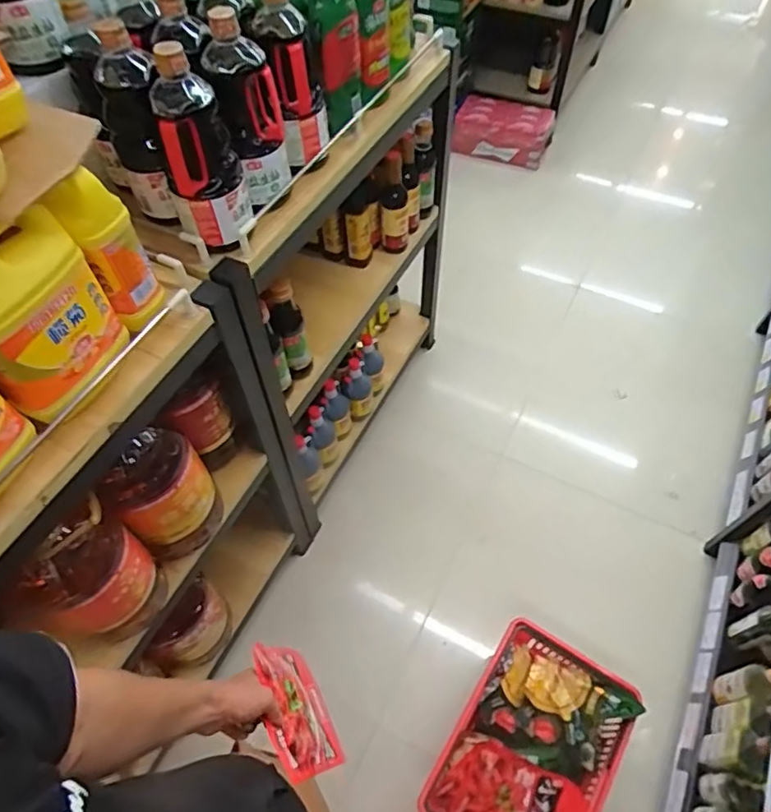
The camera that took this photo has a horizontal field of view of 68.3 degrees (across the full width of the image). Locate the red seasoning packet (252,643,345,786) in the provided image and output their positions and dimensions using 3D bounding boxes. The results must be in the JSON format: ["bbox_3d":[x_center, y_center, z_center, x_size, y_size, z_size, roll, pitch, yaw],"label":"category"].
[{"bbox_3d":[-0.119,0.417,0.789,0.022,0.216,0.169,-28,62,-4],"label":"red seasoning packet"}]

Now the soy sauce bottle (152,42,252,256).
[{"bbox_3d":[-0.229,-0.308,0.699,0.088,0.240,0.083,-18,57,-11],"label":"soy sauce bottle"}]

